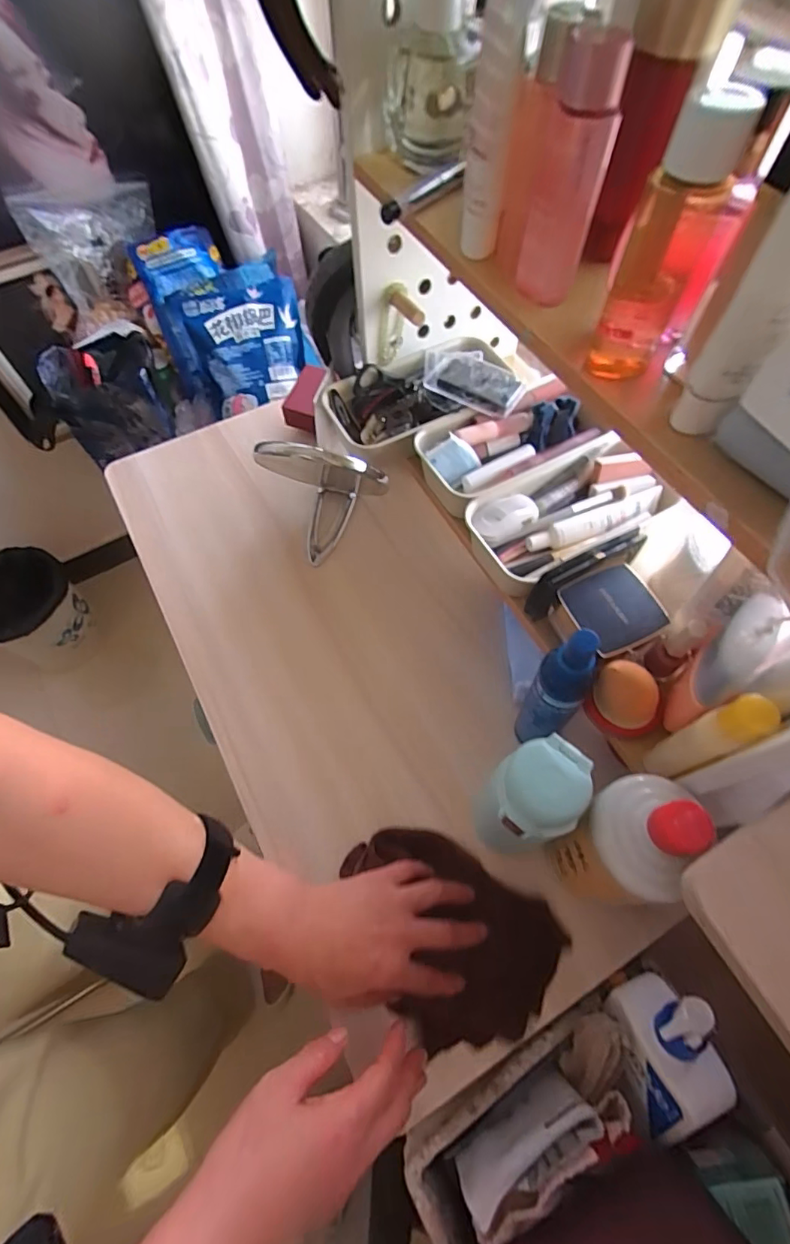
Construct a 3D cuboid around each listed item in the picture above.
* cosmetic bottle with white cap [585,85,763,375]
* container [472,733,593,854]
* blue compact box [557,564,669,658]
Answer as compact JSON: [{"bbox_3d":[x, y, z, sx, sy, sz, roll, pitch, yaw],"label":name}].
[{"bbox_3d":[0.125,-0.174,0.237,0.032,0.109,0.039,23,66,11],"label":"cosmetic bottle with white cap"},{"bbox_3d":[0.097,0.140,0.400,0.062,0.185,0.065,28,67,13],"label":"container"},{"bbox_3d":[0.174,-0.010,0.408,0.062,0.016,0.068,-20,65,-9],"label":"blue compact box"}]

